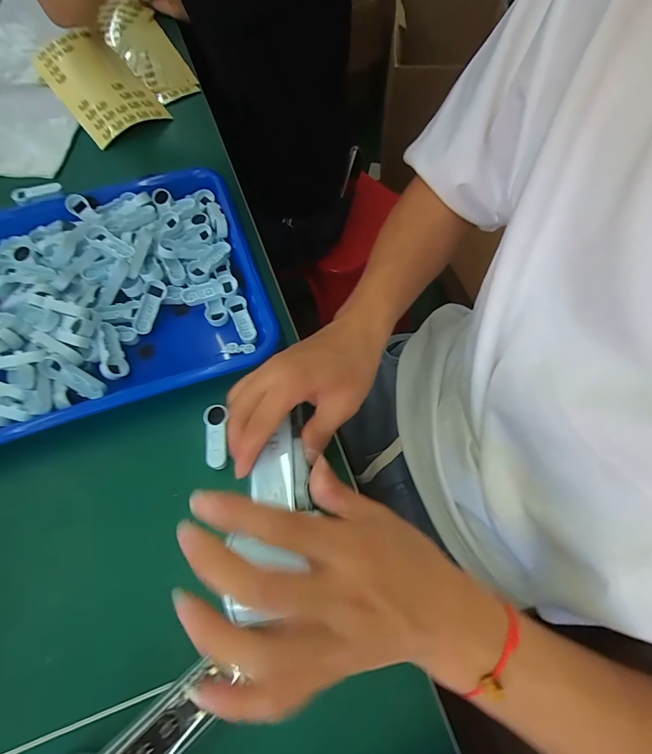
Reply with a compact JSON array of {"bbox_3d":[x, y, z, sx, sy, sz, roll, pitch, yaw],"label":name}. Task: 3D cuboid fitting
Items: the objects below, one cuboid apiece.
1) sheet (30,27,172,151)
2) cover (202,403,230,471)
[{"bbox_3d":[-0.291,-0.370,0.462,0.097,0.053,0.182,-38,71,-15],"label":"sheet"},{"bbox_3d":[-0.088,0.047,0.288,0.016,0.004,0.051,-8,66,-3],"label":"cover"}]

